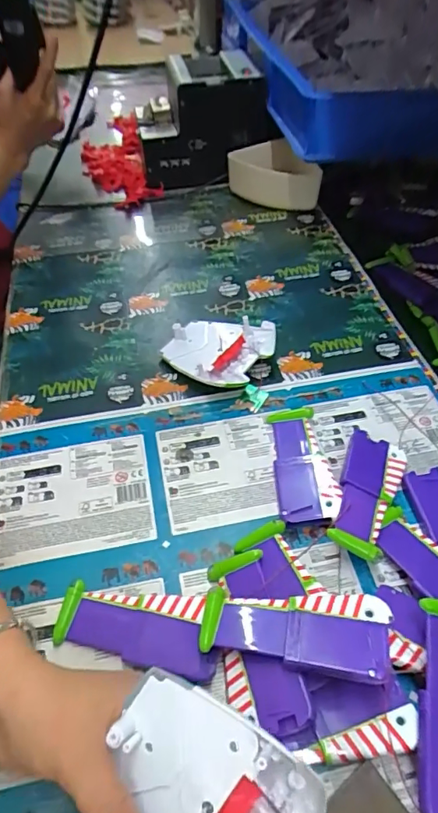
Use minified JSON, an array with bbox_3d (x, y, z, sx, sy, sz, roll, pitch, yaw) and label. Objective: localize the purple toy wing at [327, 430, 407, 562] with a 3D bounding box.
[{"bbox_3d":[0.125,0.073,0.415,0.046,0.024,0.118,16,53,15],"label":"purple toy wing"}]

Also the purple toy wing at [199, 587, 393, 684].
[{"bbox_3d":[0.049,0.144,0.325,0.119,0.008,0.050,3,43,13],"label":"purple toy wing"}]

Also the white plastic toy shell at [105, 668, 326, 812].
[{"bbox_3d":[-0.011,0.201,0.258,0.106,0.036,0.096,35,87,15],"label":"white plastic toy shell"}]

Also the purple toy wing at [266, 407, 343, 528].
[{"bbox_3d":[0.073,0.049,0.439,0.049,0.019,0.124,-2,50,0],"label":"purple toy wing"}]

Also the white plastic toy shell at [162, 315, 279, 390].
[{"bbox_3d":[-0.004,-0.061,0.528,0.107,0.028,0.088,21,54,18],"label":"white plastic toy shell"}]

